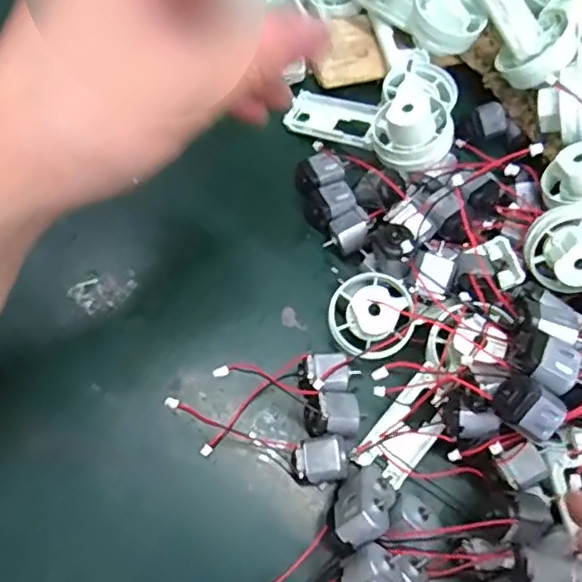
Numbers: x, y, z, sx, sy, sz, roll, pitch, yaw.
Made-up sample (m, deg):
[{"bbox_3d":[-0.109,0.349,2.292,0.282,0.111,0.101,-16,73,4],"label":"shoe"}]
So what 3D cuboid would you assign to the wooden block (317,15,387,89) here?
[{"bbox_3d":[0.032,-0.141,0.352,0.038,0.007,0.046,-10,69,-7],"label":"wooden block"}]

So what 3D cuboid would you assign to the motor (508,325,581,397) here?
[{"bbox_3d":[0.098,0.028,0.237,0.026,0.015,0.019,38,71,12],"label":"motor"}]

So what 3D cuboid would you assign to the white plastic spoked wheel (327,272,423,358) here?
[{"bbox_3d":[0.039,0.010,0.280,0.038,0.021,0.039,1,68,-2],"label":"white plastic spoked wheel"}]

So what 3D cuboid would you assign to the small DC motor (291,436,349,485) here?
[{"bbox_3d":[0.013,0.076,0.269,0.024,0.017,0.019,-1,68,-3],"label":"small DC motor"}]

